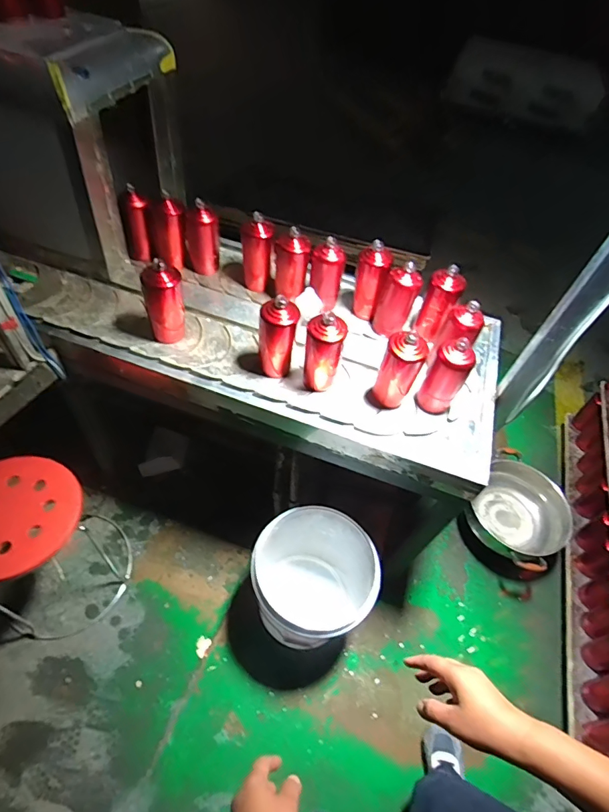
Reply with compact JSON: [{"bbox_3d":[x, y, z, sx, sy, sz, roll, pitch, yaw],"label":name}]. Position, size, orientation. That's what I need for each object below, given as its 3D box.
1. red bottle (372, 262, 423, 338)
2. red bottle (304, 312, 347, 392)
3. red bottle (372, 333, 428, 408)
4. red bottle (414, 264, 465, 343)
[{"bbox_3d":[0.225,-0.253,1.081,0.087,0.183,0.071,14,51,6],"label":"red bottle"},{"bbox_3d":[0.042,-0.107,0.950,0.077,0.200,0.072,7,51,-1],"label":"red bottle"},{"bbox_3d":[0.201,-0.081,0.926,0.082,0.173,0.082,22,53,12],"label":"red bottle"},{"bbox_3d":[0.328,-0.246,1.080,0.078,0.184,0.061,23,59,10],"label":"red bottle"}]

